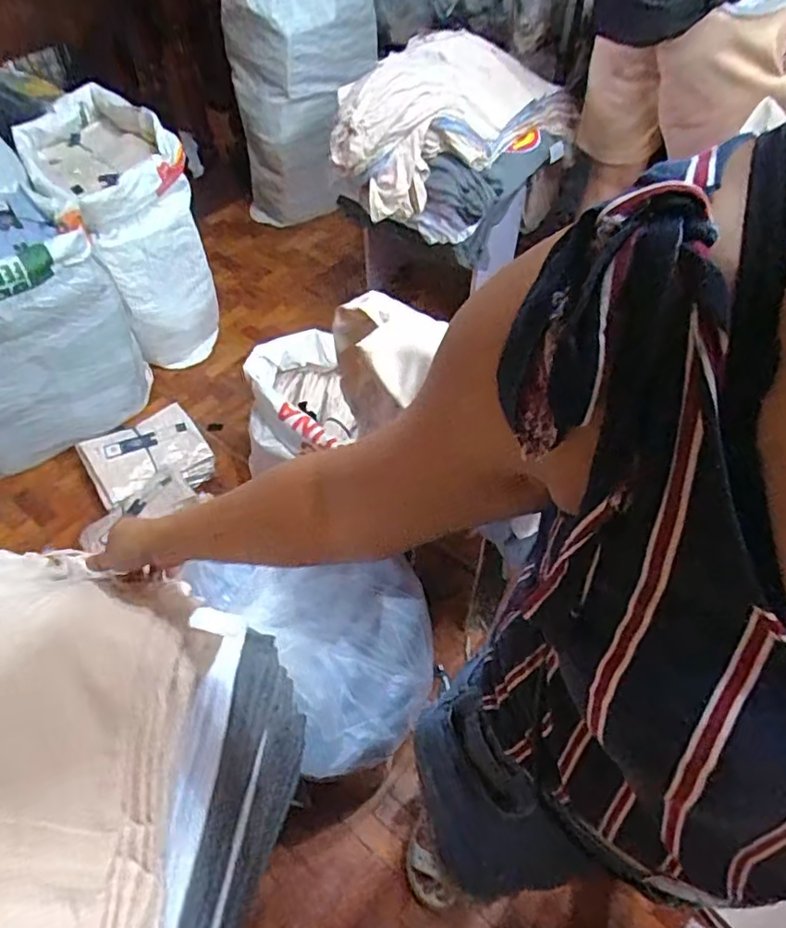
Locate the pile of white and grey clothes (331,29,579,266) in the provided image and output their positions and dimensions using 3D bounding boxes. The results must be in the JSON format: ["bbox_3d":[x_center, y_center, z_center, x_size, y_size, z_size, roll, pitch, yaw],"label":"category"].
[{"bbox_3d":[0.162,-0.788,1.447,0.379,0.325,0.597,31,61,19],"label":"pile of white and grey clothes"}]

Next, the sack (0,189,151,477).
[{"bbox_3d":[-0.843,-0.296,1.395,0.424,0.519,0.323,-11,56,-8],"label":"sack"}]

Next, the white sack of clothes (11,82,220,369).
[{"bbox_3d":[-0.695,-0.597,1.629,0.336,0.544,0.496,-32,61,-20],"label":"white sack of clothes"}]

